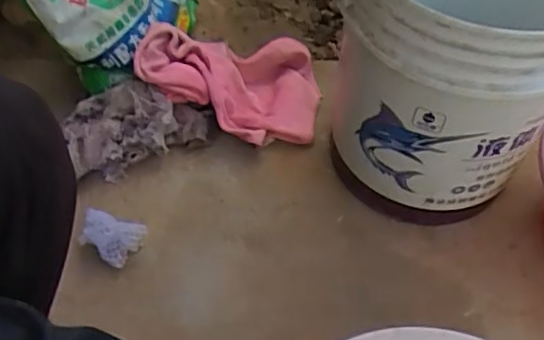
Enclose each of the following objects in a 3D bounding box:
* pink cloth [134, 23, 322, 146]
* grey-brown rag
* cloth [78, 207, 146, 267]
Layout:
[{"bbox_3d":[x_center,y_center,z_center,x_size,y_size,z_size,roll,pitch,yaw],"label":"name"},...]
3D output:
[{"bbox_3d":[-0.066,-0.134,0.970,0.290,0.051,0.189,7,65,-12],"label":"pink cloth"},{"bbox_3d":[-0.201,-0.073,0.935,0.206,0.069,0.127,-24,59,-17],"label":"grey-brown rag"},{"bbox_3d":[-0.215,0.087,0.821,0.082,0.050,0.060,22,57,14],"label":"cloth"}]

